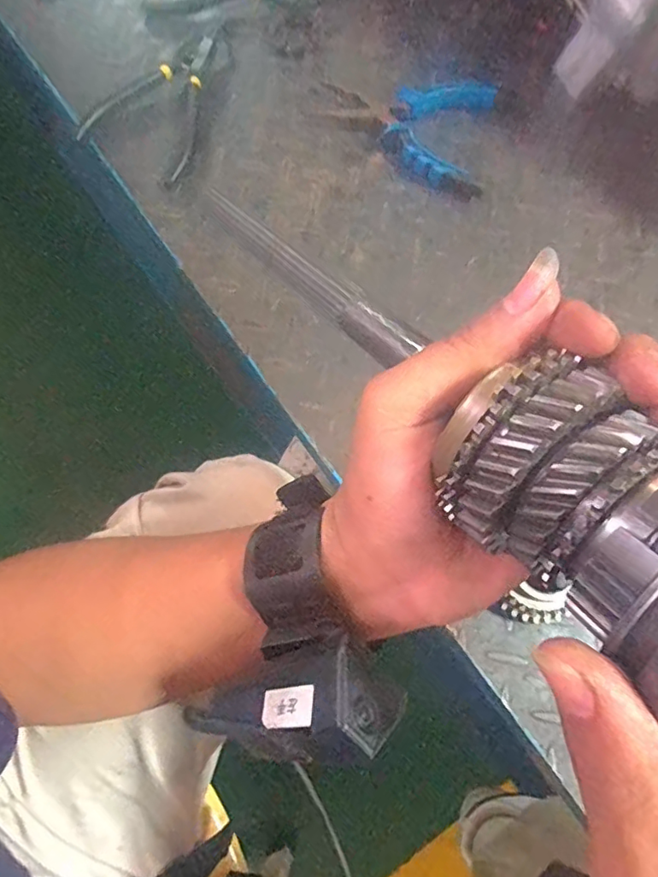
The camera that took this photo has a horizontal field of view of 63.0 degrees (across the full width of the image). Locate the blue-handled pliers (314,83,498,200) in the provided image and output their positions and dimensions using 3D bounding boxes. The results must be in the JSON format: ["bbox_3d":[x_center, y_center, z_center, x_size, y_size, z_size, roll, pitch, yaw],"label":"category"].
[{"bbox_3d":[0.060,-0.251,0.425,0.135,0.015,0.111,10,75,6],"label":"blue-handled pliers"}]

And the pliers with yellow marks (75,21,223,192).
[{"bbox_3d":[-0.131,-0.284,0.434,0.085,0.016,0.155,19,76,8],"label":"pliers with yellow marks"}]

